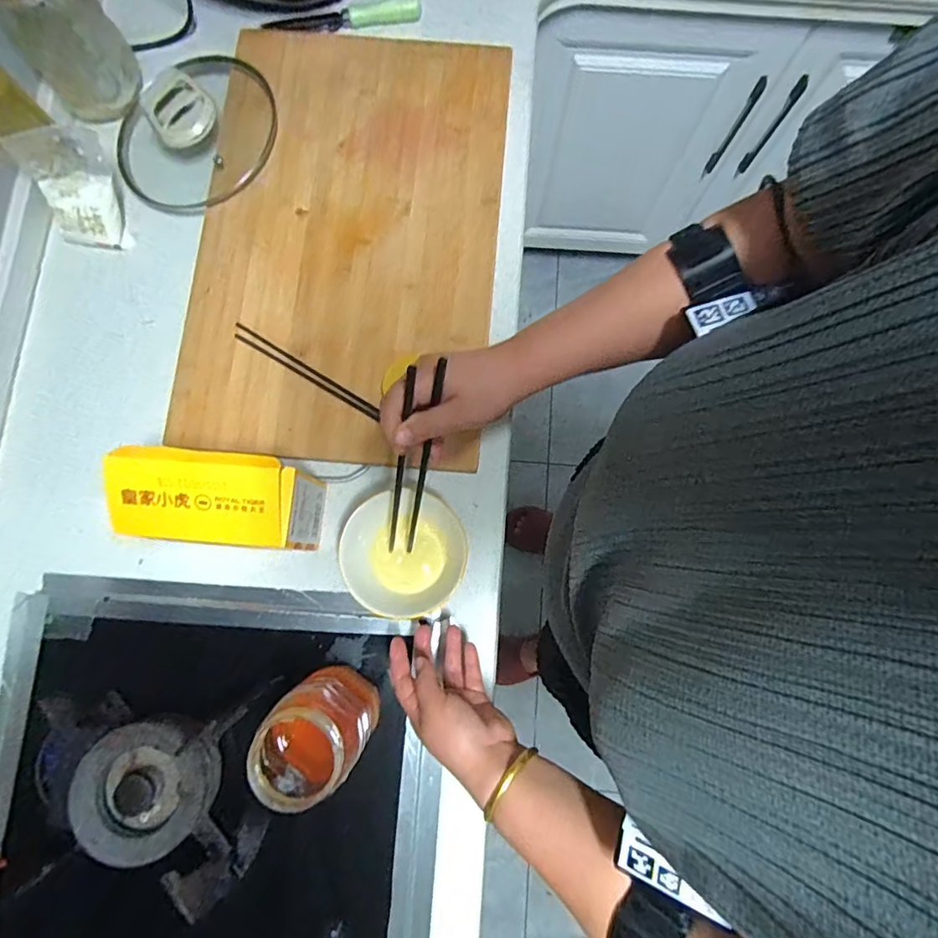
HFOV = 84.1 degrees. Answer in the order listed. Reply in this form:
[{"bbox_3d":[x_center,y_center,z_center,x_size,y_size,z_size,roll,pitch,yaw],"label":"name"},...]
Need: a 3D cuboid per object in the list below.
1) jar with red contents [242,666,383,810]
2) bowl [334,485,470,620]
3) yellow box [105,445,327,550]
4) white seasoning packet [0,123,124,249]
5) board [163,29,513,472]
[{"bbox_3d":[-0.131,0.237,0.465,0.073,0.146,0.085,31,81,5],"label":"jar with red contents"},{"bbox_3d":[-0.064,0.084,0.533,0.116,0.073,0.121,0,80,0],"label":"bowl"},{"bbox_3d":[-0.235,0.036,0.510,0.156,0.146,0.084,5,80,1],"label":"yellow box"},{"bbox_3d":[-0.447,-0.314,0.587,0.087,0.038,0.126,-12,123,-18],"label":"white seasoning packet"},{"bbox_3d":[-0.139,-0.279,0.623,0.341,0.029,0.539,5,80,1],"label":"board"}]

